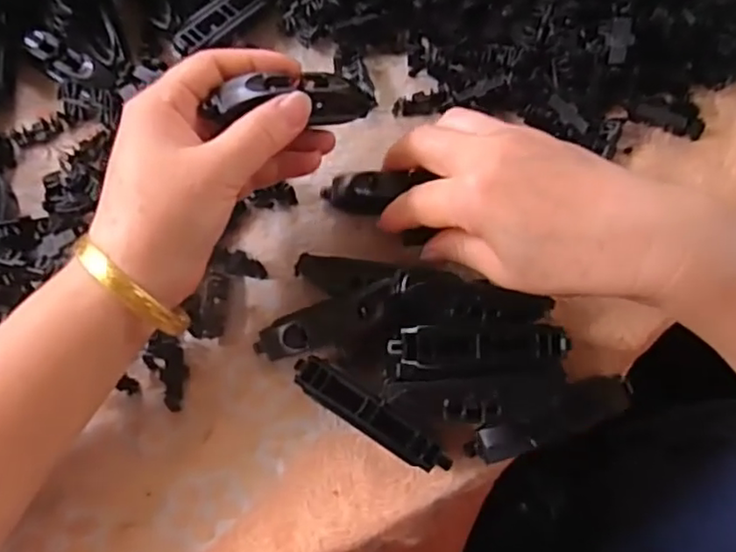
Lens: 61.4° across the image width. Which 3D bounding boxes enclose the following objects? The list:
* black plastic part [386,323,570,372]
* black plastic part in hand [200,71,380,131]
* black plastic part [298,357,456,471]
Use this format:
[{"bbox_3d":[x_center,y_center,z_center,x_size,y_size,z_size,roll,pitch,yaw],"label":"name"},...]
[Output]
[{"bbox_3d":[0.051,0.032,0.282,0.078,0.011,0.019,-4,72,1],"label":"black plastic part"},{"bbox_3d":[-0.035,-0.079,0.282,0.077,0.017,0.021,-9,70,-28],"label":"black plastic part in hand"},{"bbox_3d":[0.001,0.065,0.289,0.081,0.018,0.015,33,77,12],"label":"black plastic part"}]

